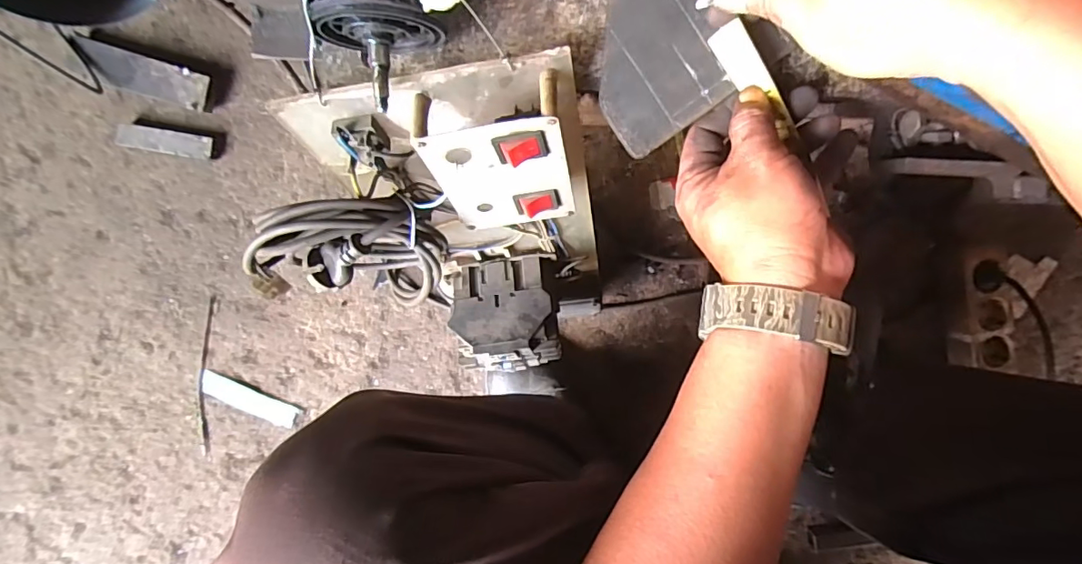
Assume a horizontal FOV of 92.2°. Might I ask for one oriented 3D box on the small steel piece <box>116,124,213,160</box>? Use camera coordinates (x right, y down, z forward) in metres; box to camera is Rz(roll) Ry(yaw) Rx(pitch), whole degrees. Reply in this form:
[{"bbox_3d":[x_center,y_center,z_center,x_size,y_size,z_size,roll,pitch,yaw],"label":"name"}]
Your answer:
[{"bbox_3d":[-0.487,-0.181,0.672,0.125,0.026,0.030,9,97,3],"label":"small steel piece"}]

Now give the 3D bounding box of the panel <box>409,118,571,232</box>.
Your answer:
[{"bbox_3d":[-0.024,-0.068,0.359,0.085,0.117,0.013,-6,69,6],"label":"panel"}]

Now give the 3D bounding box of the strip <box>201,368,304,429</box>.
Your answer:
[{"bbox_3d":[-0.406,0.166,0.725,0.132,0.007,0.032,26,91,-5],"label":"strip"}]

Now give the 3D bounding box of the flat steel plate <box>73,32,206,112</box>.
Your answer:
[{"bbox_3d":[-0.498,-0.259,0.656,0.171,0.029,0.047,17,97,2],"label":"flat steel plate"}]

